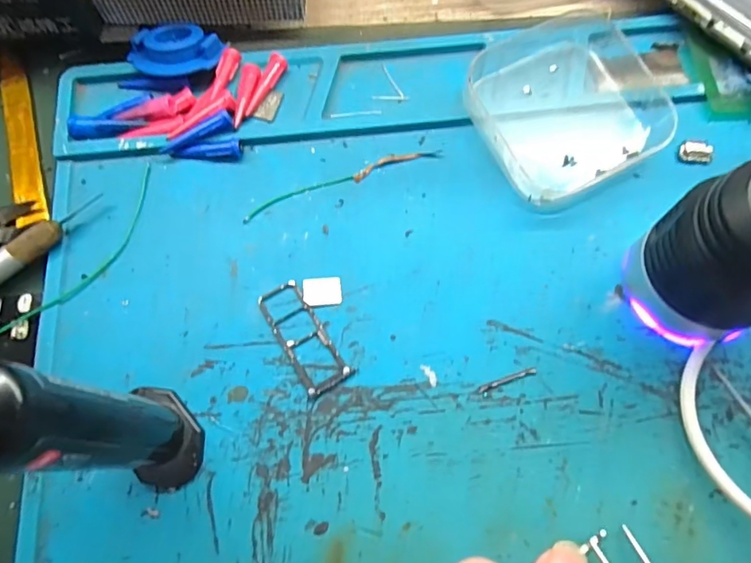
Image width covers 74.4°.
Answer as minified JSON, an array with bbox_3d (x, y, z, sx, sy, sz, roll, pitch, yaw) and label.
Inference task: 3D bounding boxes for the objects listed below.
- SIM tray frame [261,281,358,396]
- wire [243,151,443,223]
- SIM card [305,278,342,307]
[{"bbox_3d":[-0.024,0.018,0.162,0.015,0.004,0.039,-30,75,-9],"label":"SIM tray frame"},{"bbox_3d":[-0.012,-0.038,0.182,0.076,0.004,0.006,-21,74,-6],"label":"wire"},{"bbox_3d":[-0.018,0.003,0.169,0.013,0.004,0.010,-3,74,-9],"label":"SIM card"}]

